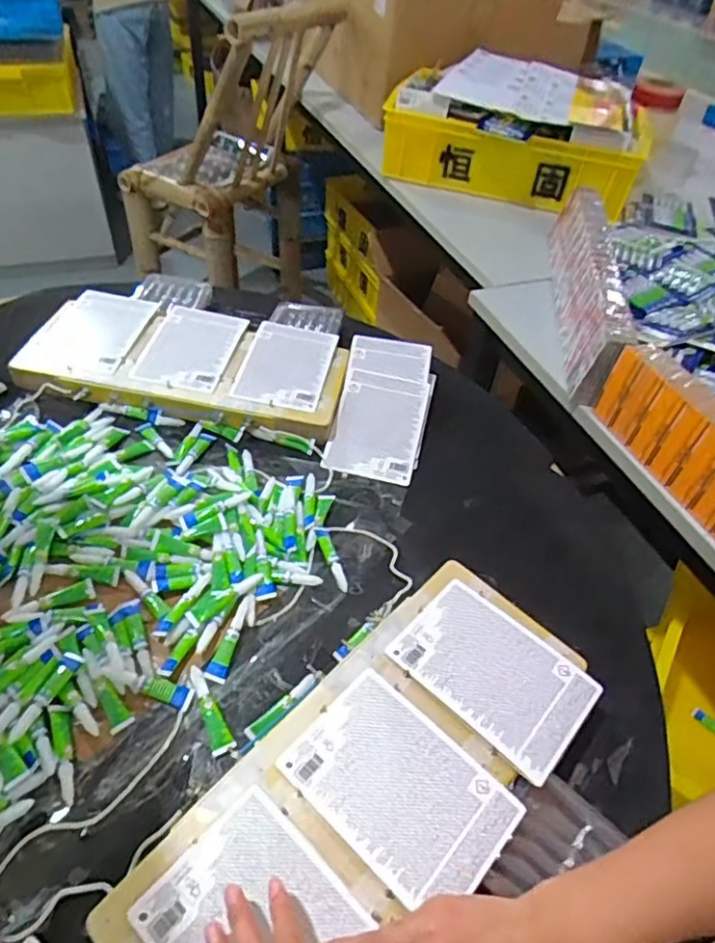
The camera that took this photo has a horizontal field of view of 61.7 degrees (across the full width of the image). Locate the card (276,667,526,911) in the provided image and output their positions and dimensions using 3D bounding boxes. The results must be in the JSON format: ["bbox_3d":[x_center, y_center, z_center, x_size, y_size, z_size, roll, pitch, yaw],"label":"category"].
[{"bbox_3d":[0.033,0.250,0.479,0.168,0.006,0.114,35,53,24],"label":"card"}]

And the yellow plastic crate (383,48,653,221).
[{"bbox_3d":[0.375,-0.786,1.373,0.556,0.188,0.392,22,49,14],"label":"yellow plastic crate"}]

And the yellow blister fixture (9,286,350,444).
[{"bbox_3d":[-0.226,-0.159,0.828,0.413,0.031,0.199,12,47,5],"label":"yellow blister fixture"}]

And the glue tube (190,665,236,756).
[{"bbox_3d":[-0.135,0.215,0.540,0.020,0.008,0.083,-21,53,-23],"label":"glue tube"}]

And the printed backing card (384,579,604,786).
[{"bbox_3d":[0.126,0.183,0.555,0.168,0.004,0.117,35,53,25],"label":"printed backing card"}]

